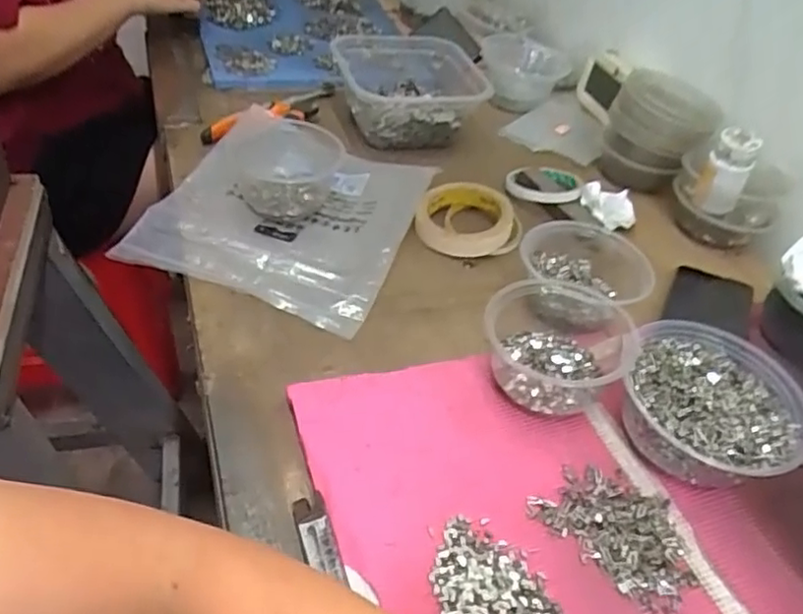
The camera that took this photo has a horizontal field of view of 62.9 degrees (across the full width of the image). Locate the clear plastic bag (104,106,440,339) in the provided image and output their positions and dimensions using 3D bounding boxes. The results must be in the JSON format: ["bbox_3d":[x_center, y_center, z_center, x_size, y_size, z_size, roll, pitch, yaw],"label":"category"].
[{"bbox_3d":[-0.114,-0.106,0.662,0.240,0.032,0.269,15,44,8],"label":"clear plastic bag"}]

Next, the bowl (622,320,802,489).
[{"bbox_3d":[0.231,0.075,0.495,0.123,0.053,0.130,6,43,-5],"label":"bowl"}]

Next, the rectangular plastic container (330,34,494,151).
[{"bbox_3d":[0.006,-0.278,0.831,0.187,0.070,0.177,5,43,-5],"label":"rectangular plastic container"}]

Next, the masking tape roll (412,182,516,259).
[{"bbox_3d":[0.068,-0.091,0.690,0.105,0.037,0.102,4,44,-4],"label":"masking tape roll"}]

